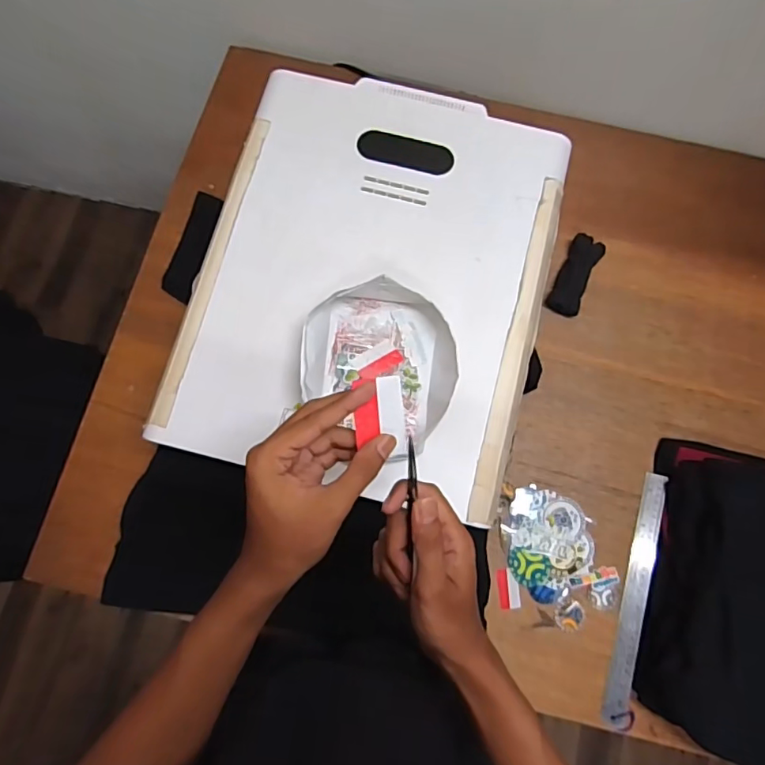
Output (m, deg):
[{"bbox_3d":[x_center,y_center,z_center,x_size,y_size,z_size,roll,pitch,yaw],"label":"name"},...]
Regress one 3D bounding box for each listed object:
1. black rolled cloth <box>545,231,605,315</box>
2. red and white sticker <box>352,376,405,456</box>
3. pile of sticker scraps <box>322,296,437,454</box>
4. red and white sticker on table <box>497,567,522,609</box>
[{"bbox_3d":[0.291,-0.161,0.792,0.050,0.035,0.129,25,77,5],"label":"black rolled cloth"},{"bbox_3d":[-0.002,0.025,0.383,0.034,0.004,0.056,-4,93,-5],"label":"red and white sticker"},{"bbox_3d":[-0.004,-0.016,0.590,0.119,0.015,0.161,7,75,-4],"label":"pile of sticker scraps"},{"bbox_3d":[0.171,0.279,0.709,0.026,0.006,0.051,-5,74,-2],"label":"red and white sticker on table"}]

